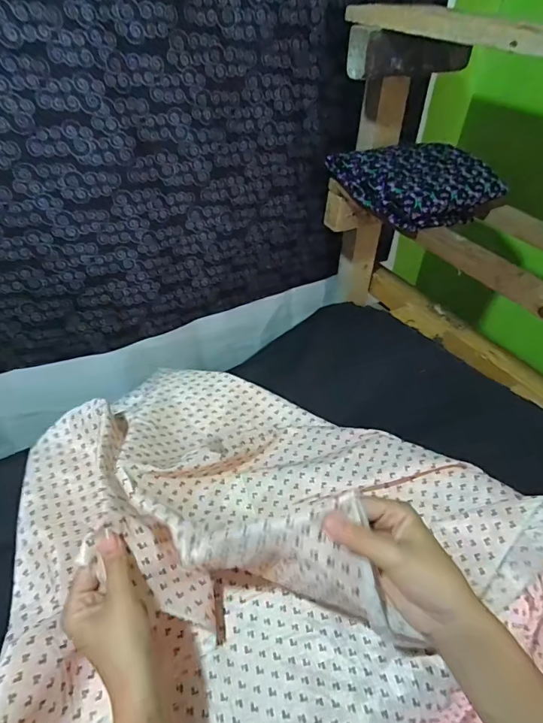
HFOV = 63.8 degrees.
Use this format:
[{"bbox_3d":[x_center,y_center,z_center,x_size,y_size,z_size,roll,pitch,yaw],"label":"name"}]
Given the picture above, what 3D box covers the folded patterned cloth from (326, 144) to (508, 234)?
[{"bbox_3d":[0.211,-0.265,0.644,0.185,0.060,0.186,-22,48,-25],"label":"folded patterned cloth"}]

